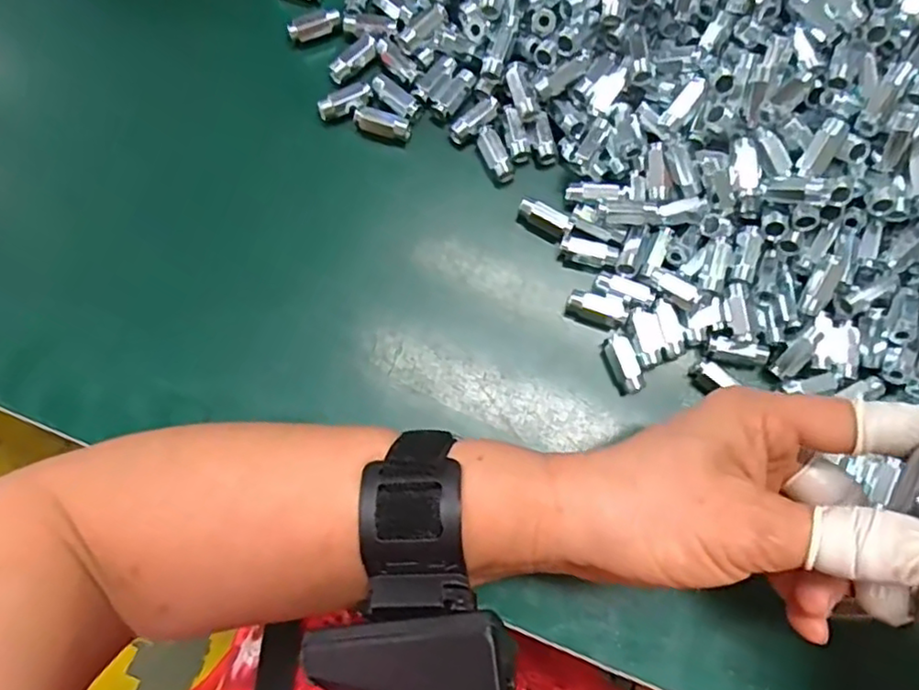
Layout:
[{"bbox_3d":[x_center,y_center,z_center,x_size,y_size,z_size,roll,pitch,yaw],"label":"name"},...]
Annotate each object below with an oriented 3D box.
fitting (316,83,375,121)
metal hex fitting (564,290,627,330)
[{"bbox_3d":[-0.058,-0.123,0.322,0.029,0.008,0.008,-31,79,-7],"label":"fitting"},{"bbox_3d":[0.064,-0.017,0.302,0.027,0.015,0.013,20,78,4],"label":"metal hex fitting"}]

